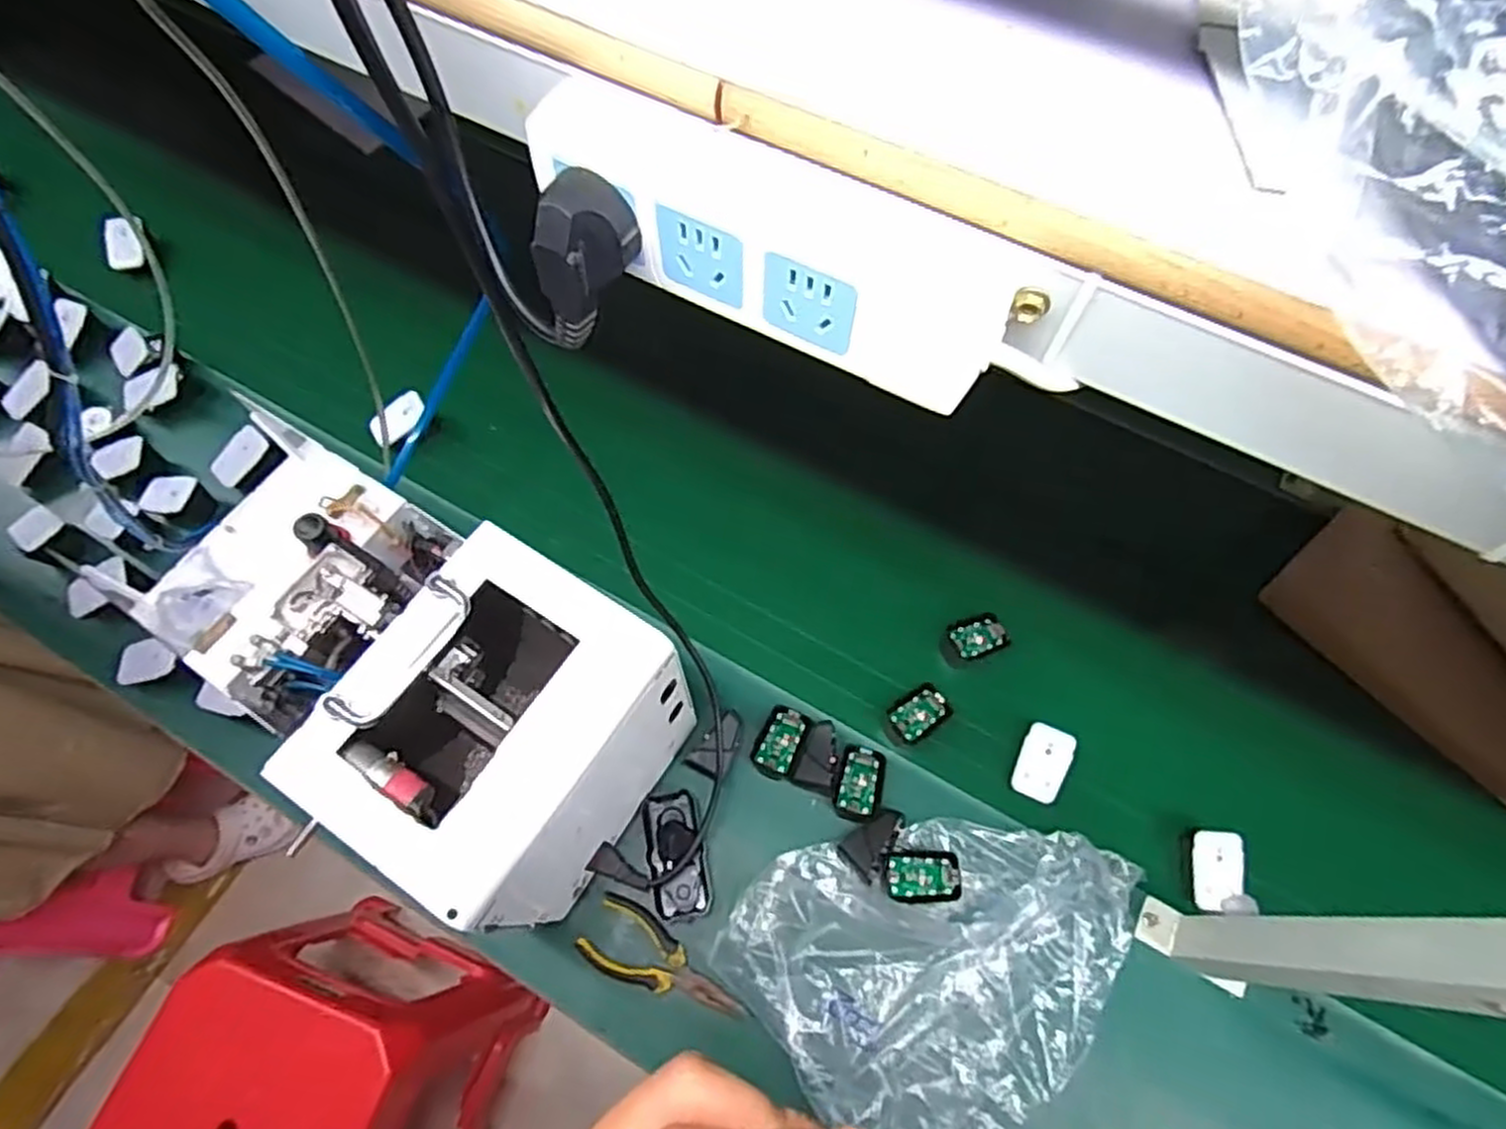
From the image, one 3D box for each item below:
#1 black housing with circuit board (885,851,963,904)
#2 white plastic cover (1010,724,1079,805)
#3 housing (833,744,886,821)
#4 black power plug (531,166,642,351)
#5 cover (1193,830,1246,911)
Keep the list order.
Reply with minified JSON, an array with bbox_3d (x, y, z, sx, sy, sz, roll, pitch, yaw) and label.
[{"bbox_3d":[0.154,0.281,0.680,0.069,0.021,0.042,0,66,-2],"label":"black housing with circuit board"},{"bbox_3d":[0.278,0.190,0.722,0.045,0.005,0.070,21,87,18],"label":"white plastic cover"},{"bbox_3d":[0.102,0.205,0.715,0.042,0.010,0.075,14,50,9],"label":"housing"},{"bbox_3d":[-0.060,-0.105,0.268,0.023,0.051,0.034,33,69,12],"label":"black power plug"},{"bbox_3d":[0.423,0.279,0.687,0.040,0.007,0.068,5,73,20],"label":"cover"}]

